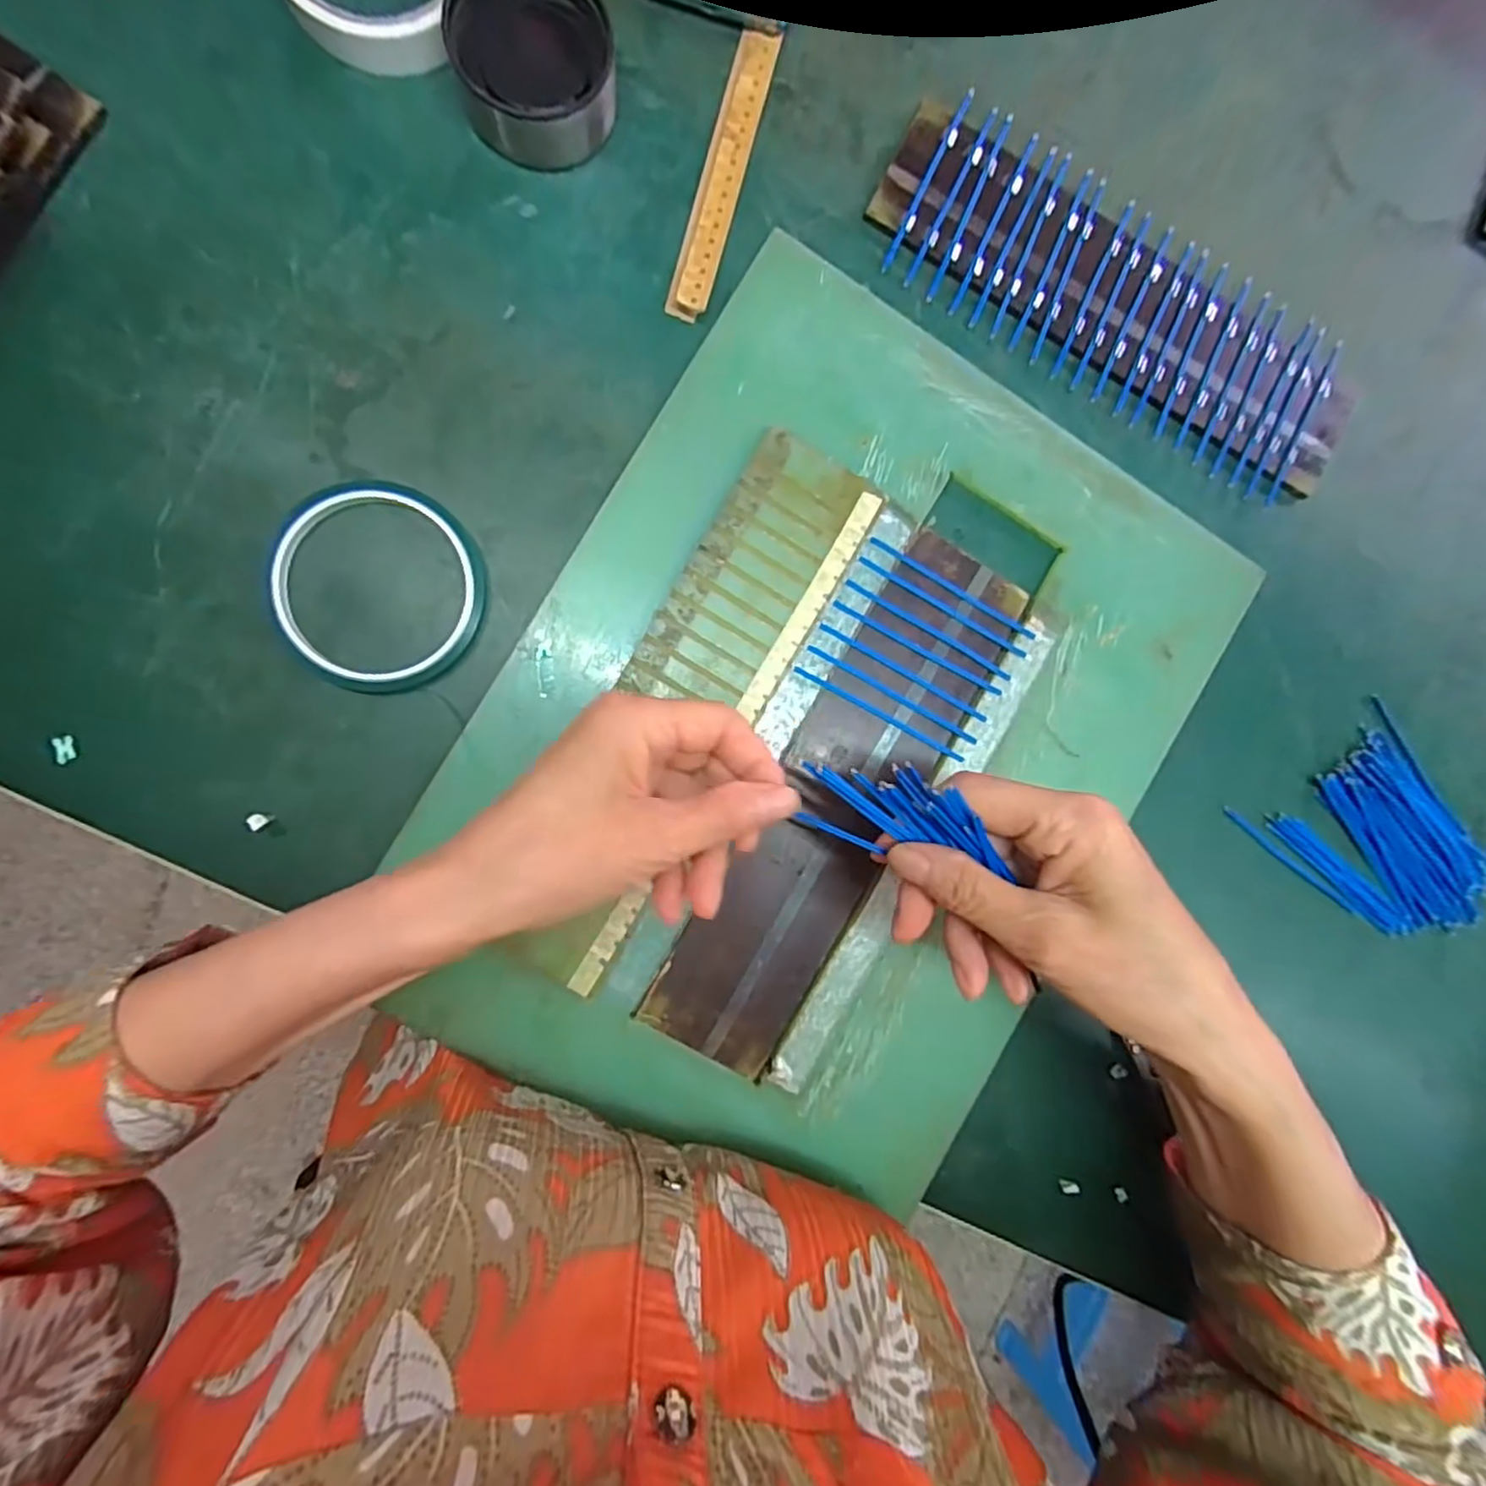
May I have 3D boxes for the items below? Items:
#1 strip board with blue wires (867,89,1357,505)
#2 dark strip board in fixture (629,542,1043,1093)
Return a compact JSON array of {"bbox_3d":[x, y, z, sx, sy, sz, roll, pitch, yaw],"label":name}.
[{"bbox_3d":[0.188,-0.214,0.331,0.257,0.004,0.093,27,89,-7],"label":"strip board with blue wires"},{"bbox_3d":[0.047,0.028,0.322,0.066,0.005,0.264,31,88,-6],"label":"dark strip board in fixture"}]

